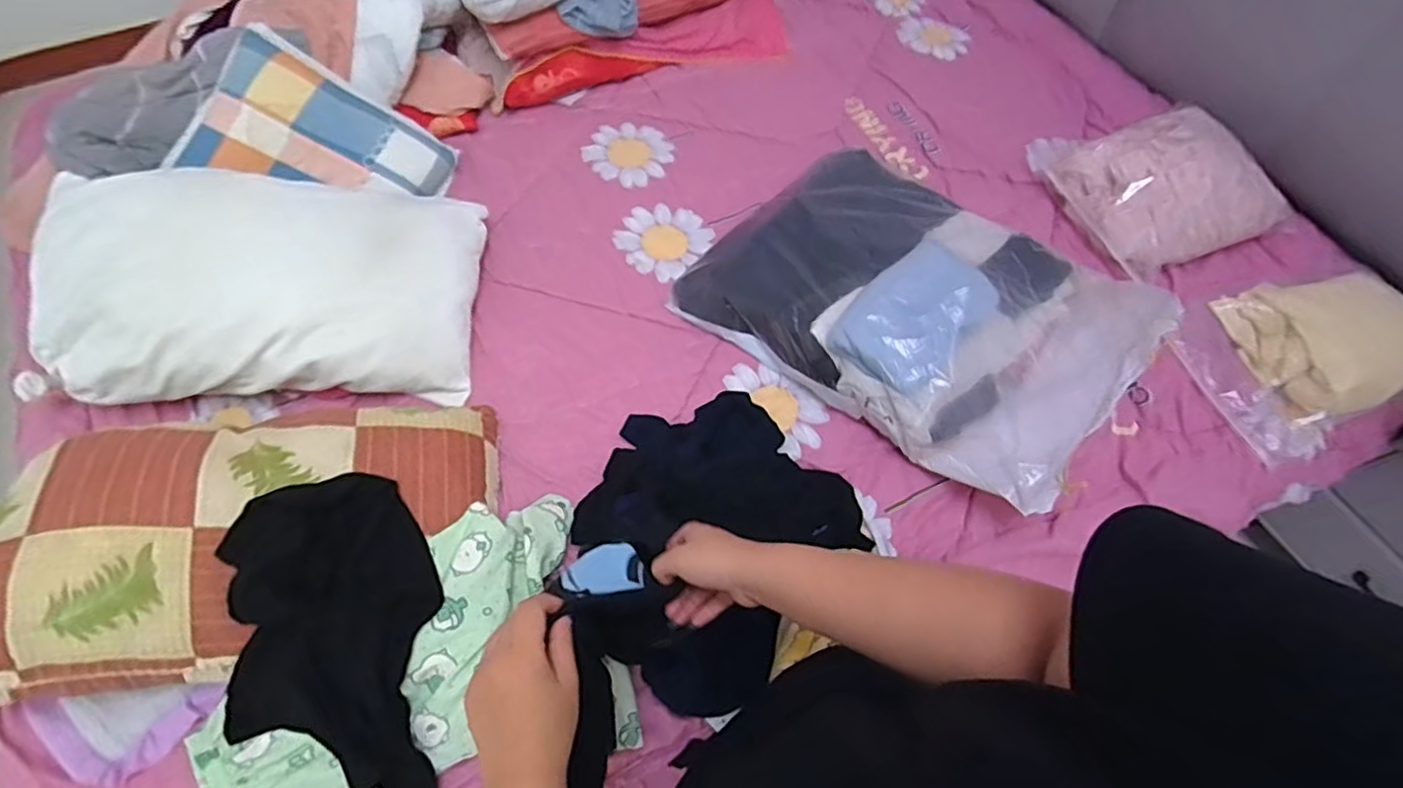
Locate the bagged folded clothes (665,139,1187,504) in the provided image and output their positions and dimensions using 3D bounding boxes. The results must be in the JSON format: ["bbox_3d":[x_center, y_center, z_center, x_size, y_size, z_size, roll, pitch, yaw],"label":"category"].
[{"bbox_3d":[0.326,-0.153,0.979,0.624,0.192,0.424,39,69,19],"label":"bagged folded clothes"}]

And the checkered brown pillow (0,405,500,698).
[{"bbox_3d":[-0.570,0.164,0.806,0.584,0.161,0.319,-15,63,-7],"label":"checkered brown pillow"}]

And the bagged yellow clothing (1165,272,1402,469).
[{"bbox_3d":[0.902,-0.070,0.956,0.340,0.101,0.249,-25,65,-12],"label":"bagged yellow clothing"}]

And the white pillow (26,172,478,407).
[{"bbox_3d":[-0.653,-0.178,0.963,0.571,0.214,0.347,-4,62,-1],"label":"white pillow"}]

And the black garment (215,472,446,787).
[{"bbox_3d":[-0.436,0.286,0.767,0.250,0.144,0.362,1,62,1],"label":"black garment"}]

